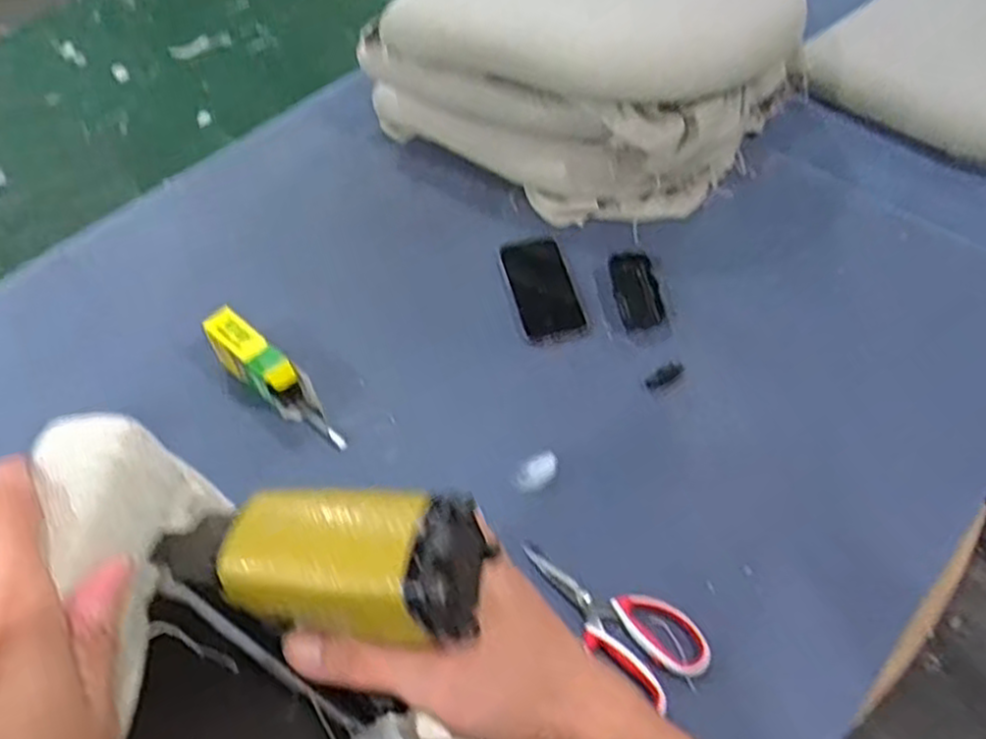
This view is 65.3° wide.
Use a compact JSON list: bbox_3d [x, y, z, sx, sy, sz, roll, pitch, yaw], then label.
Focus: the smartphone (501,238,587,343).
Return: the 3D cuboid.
[{"bbox_3d":[0.062,-0.102,0.968,0.079,0.009,0.153,-11,58,-9],"label":"smartphone"}]

